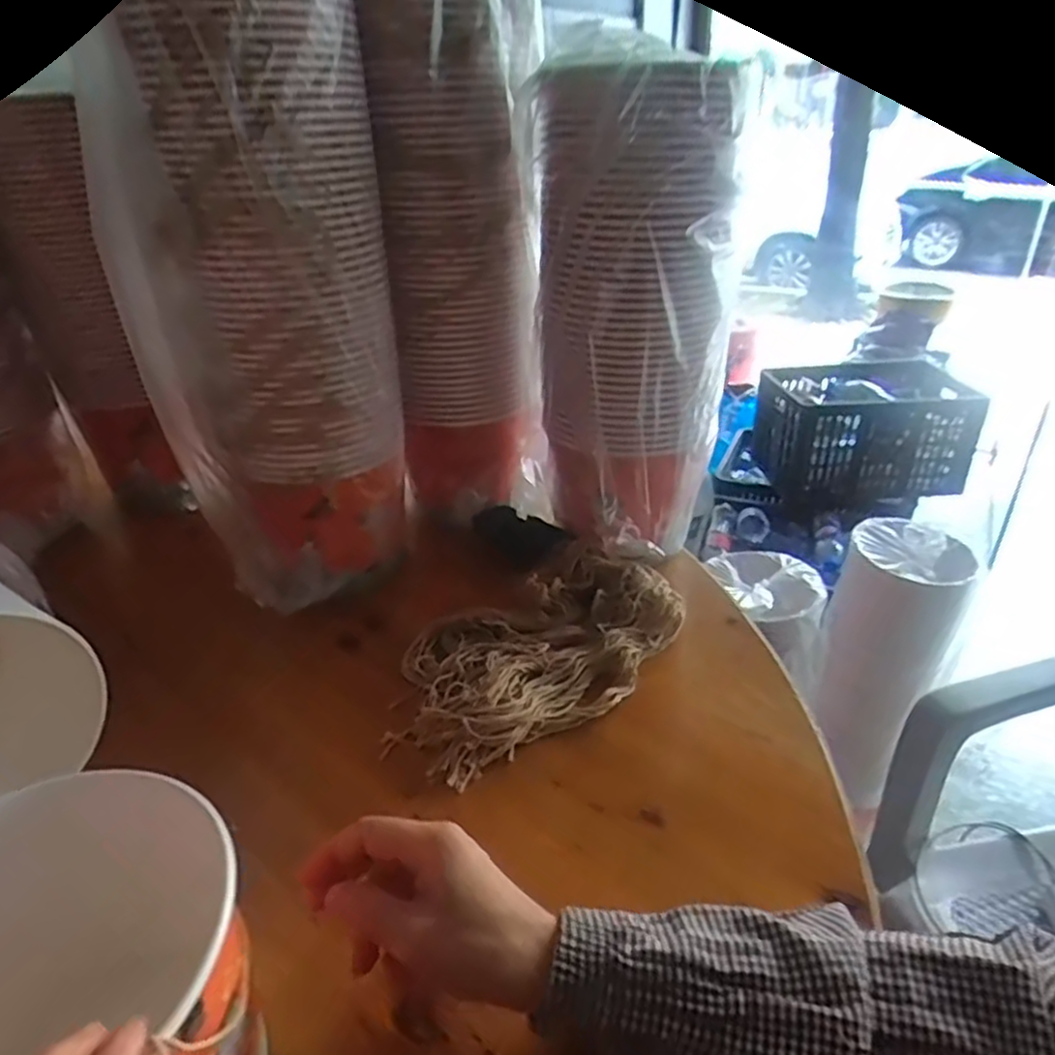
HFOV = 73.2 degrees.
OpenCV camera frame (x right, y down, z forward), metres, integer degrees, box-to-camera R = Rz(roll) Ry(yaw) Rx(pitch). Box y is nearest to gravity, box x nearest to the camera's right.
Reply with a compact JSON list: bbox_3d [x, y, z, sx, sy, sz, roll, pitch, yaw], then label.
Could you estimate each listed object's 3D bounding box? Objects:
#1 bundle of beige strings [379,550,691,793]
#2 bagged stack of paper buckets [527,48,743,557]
[{"bbox_3d":[0.010,0.094,0.587,0.271,0.035,0.162,-17,36,-27],"label":"bundle of beige strings"},{"bbox_3d":[0.088,-0.173,0.620,0.137,0.378,0.148,-15,33,-21],"label":"bagged stack of paper buckets"}]

